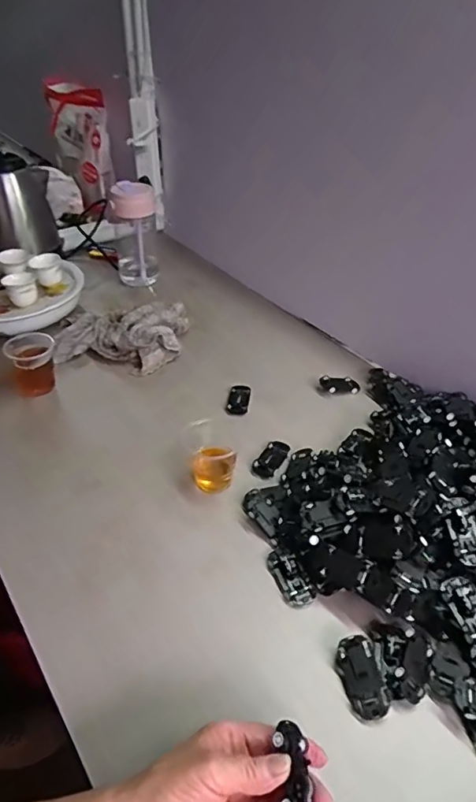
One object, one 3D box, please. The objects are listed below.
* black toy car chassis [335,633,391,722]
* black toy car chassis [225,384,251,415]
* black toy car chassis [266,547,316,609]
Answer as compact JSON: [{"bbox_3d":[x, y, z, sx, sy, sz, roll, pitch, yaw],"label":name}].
[{"bbox_3d":[0.109,0.242,0.445,0.034,0.016,0.064,-6,40,-9],"label":"black toy car chassis"},{"bbox_3d":[0.002,-0.003,0.743,0.034,0.012,0.061,5,40,5],"label":"black toy car chassis"},{"bbox_3d":[0.054,0.178,0.524,0.033,0.013,0.067,-15,42,-18],"label":"black toy car chassis"}]

